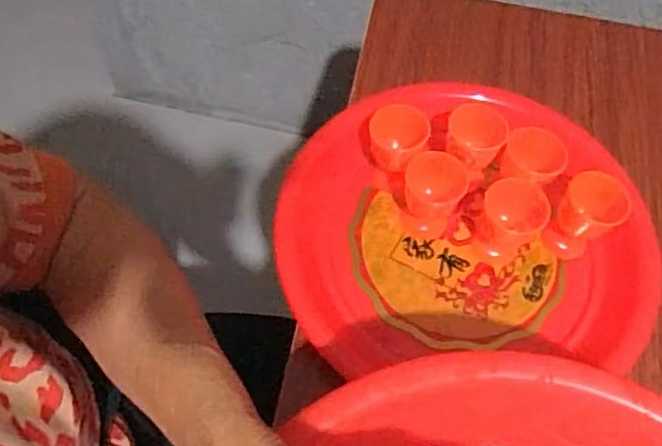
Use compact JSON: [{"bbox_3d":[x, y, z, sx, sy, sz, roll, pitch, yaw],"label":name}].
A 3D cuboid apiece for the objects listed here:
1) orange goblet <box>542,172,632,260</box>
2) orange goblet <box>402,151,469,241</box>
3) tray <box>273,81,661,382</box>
[{"bbox_3d":[0.176,-0.004,0.448,0.039,0.056,0.038,1,61,-2],"label":"orange goblet"},{"bbox_3d":[0.069,-0.019,0.448,0.040,0.052,0.039,1,61,-2],"label":"orange goblet"},{"bbox_3d":[0.091,-0.010,0.453,0.253,0.059,0.227,1,61,-2],"label":"tray"}]

